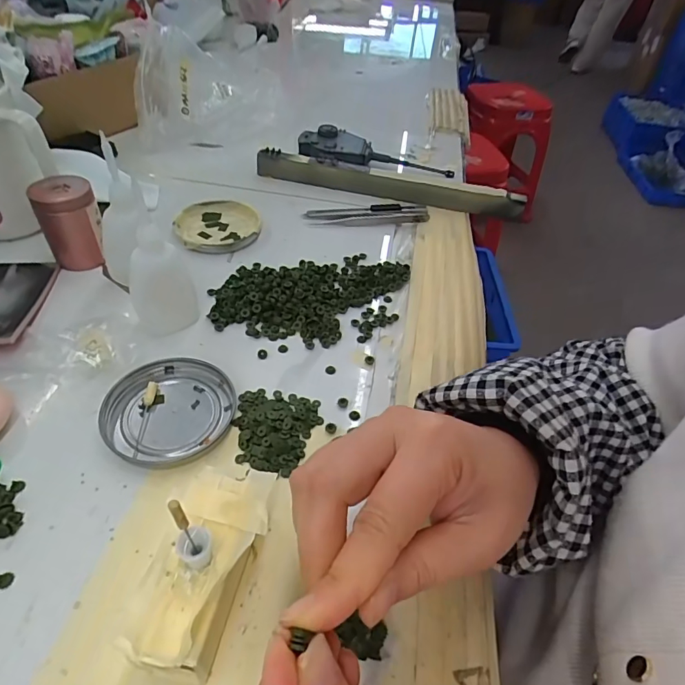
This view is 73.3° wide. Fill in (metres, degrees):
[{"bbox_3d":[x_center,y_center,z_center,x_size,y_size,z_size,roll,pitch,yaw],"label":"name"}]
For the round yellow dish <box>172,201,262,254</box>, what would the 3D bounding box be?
[{"bbox_3d":[-0.120,-0.112,0.444,0.078,0.010,0.078,4,45,-4],"label":"round yellow dish"}]

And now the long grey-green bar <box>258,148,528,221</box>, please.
[{"bbox_3d":[0.049,-0.175,0.506,0.293,0.032,0.015,14,46,7],"label":"long grey-green bar"}]

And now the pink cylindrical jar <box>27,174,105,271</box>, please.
[{"bbox_3d":[-0.223,-0.098,0.378,0.043,0.062,0.038,-22,52,-26],"label":"pink cylindrical jar"}]

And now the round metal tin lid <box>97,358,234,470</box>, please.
[{"bbox_3d":[-0.109,0.041,0.292,0.078,0.009,0.075,4,45,-4],"label":"round metal tin lid"}]

